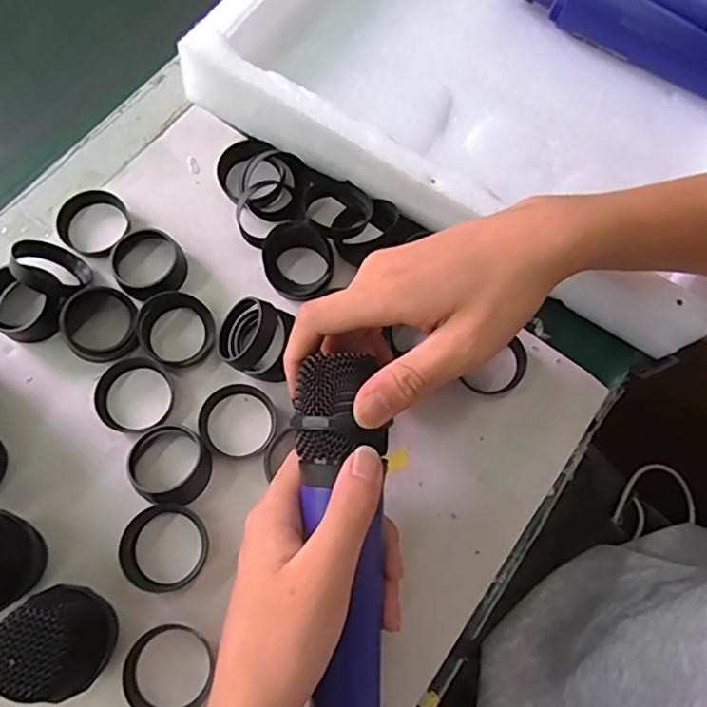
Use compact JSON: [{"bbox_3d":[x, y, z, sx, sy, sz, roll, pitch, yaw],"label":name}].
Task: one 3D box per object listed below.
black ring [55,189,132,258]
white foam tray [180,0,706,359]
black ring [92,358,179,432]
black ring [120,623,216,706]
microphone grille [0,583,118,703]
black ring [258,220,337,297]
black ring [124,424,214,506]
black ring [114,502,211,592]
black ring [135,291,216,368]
[{"bbox_3d":[-0.164,-0.082,0.356,0.041,0.016,0.042,1,71,-3],"label":"black ring"},{"bbox_3d":[0.111,-0.208,0.377,0.347,0.056,0.282,28,72,6],"label":"white foam tray"},{"bbox_3d":[-0.128,0.024,0.328,0.043,0.011,0.042,1,71,-3],"label":"black ring"},{"bbox_3d":[-0.094,0.161,0.285,0.045,0.008,0.041,1,71,-3],"label":"black ring"},{"bbox_3d":[-0.135,0.134,0.266,0.038,0.057,0.041,1,71,-3],"label":"microphone grille"},{"bbox_3d":[-0.036,-0.058,0.354,0.042,0.021,0.047,-30,76,-13],"label":"black ring"},{"bbox_3d":[-0.102,0.062,0.315,0.044,0.014,0.042,1,71,-3],"label":"black ring"},{"bbox_3d":[-0.102,0.104,0.302,0.043,0.009,0.045,31,72,7],"label":"black ring"},{"bbox_3d":[-0.107,-0.015,0.339,0.042,0.017,0.041,1,71,-3],"label":"black ring"}]

